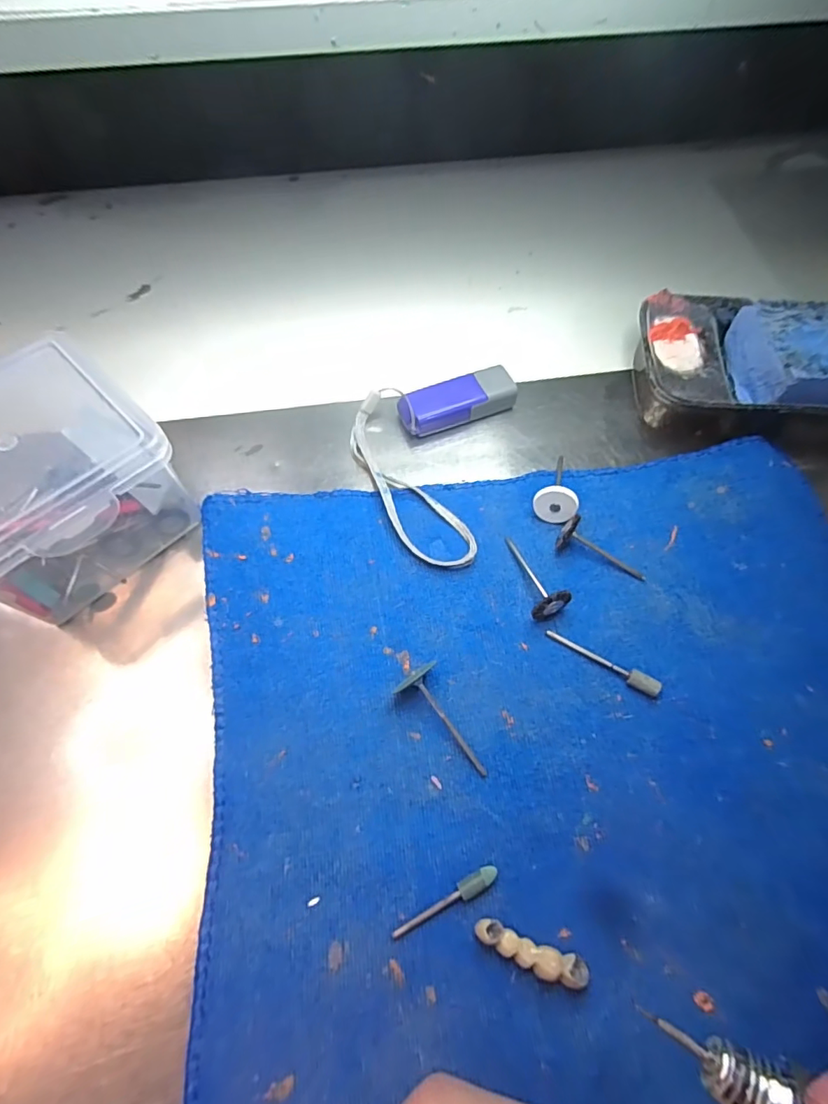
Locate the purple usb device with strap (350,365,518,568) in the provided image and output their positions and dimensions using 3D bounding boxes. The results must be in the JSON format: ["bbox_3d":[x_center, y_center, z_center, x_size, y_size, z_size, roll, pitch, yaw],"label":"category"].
[{"bbox_3d":[0.004,-0.052,0.256,0.076,0.012,0.114,16,66,4],"label":"purple usb device with strap"}]

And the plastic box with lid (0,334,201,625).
[{"bbox_3d":[-0.154,-0.030,0.218,0.088,0.074,0.091,-40,74,-18],"label":"plastic box with lid"}]

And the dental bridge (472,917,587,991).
[{"bbox_3d":[0.039,0.134,0.172,0.038,0.009,0.009,19,66,8],"label":"dental bridge"}]

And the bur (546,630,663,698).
[{"bbox_3d":[0.080,0.045,0.215,0.048,0.008,0.007,31,68,13],"label":"bur"}]

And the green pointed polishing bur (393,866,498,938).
[{"bbox_3d":[0.011,0.122,0.179,0.040,0.006,0.006,-26,68,-12],"label":"green pointed polishing bur"}]

